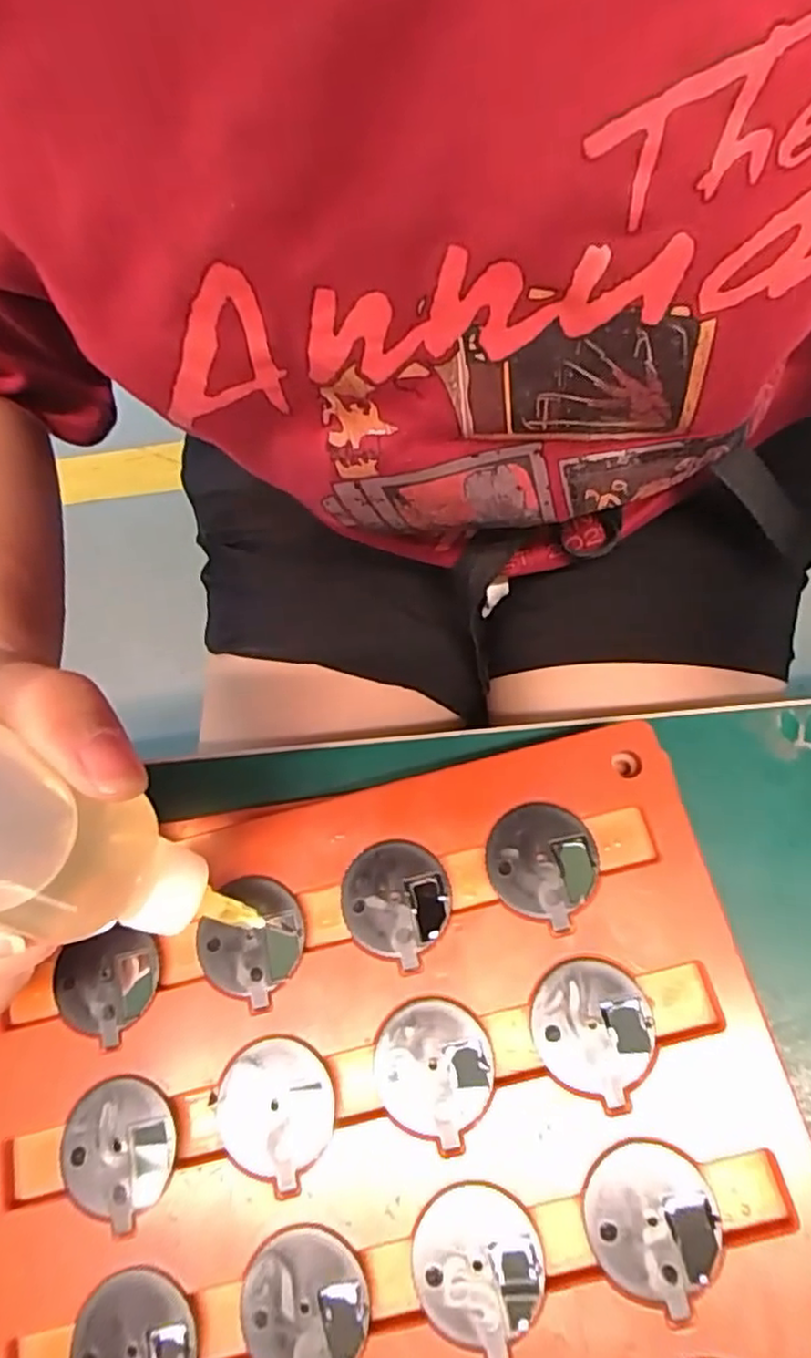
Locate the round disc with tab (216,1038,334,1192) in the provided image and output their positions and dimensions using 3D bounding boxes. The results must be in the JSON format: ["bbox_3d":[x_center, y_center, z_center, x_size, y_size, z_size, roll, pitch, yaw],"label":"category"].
[{"bbox_3d":[-0.032,0.104,0.165,0.028,0.004,0.028,-2,71,6],"label":"round disc with tab"}]

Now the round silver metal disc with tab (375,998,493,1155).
[{"bbox_3d":[0.007,0.093,0.163,0.028,0.004,0.028,-2,71,6],"label":"round silver metal disc with tab"}]

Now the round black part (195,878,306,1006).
[{"bbox_3d":[-0.041,0.068,0.178,0.028,0.004,0.028,-2,71,6],"label":"round black part"}]

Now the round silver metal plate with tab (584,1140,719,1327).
[{"bbox_3d":[0.055,0.120,0.149,0.029,0.004,0.028,-2,71,6],"label":"round silver metal plate with tab"}]

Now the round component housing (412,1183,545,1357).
[{"bbox_3d":[0.016,0.129,0.149,0.028,0.004,0.028,-2,71,6],"label":"round component housing"}]

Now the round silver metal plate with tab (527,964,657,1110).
[{"bbox_3d":[0.045,0.084,0.163,0.028,0.004,0.028,-2,71,6],"label":"round silver metal plate with tab"}]

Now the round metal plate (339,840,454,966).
[{"bbox_3d":[-0.002,0.058,0.178,0.028,0.004,0.028,-2,71,6],"label":"round metal plate"}]

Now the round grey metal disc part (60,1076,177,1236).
[{"bbox_3d":[-0.069,0.114,0.163,0.027,0.004,0.030,-18,70,0],"label":"round grey metal disc part"}]

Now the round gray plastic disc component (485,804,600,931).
[{"bbox_3d":[0.036,0.047,0.177,0.028,0.004,0.028,-2,71,6],"label":"round gray plastic disc component"}]

